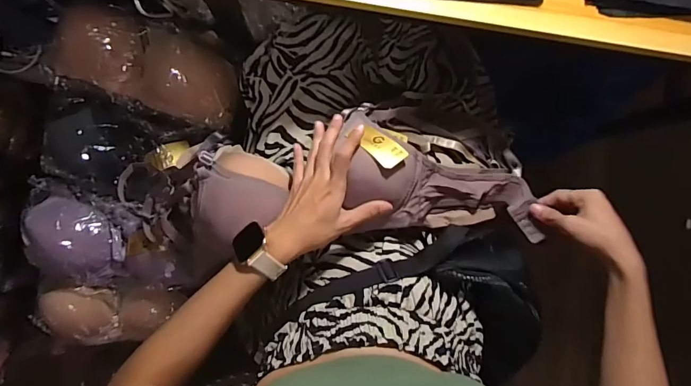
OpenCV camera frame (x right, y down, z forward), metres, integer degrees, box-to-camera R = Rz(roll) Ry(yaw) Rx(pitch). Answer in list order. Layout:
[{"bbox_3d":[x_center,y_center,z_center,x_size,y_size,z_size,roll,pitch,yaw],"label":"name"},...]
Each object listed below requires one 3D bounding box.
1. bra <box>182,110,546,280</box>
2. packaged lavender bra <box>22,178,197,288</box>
[{"bbox_3d":[0.032,-0.022,0.513,0.410,0.122,0.161,-4,90,-14],"label":"bra"},{"bbox_3d":[-0.348,0.070,0.611,0.241,0.077,0.140,7,90,-5],"label":"packaged lavender bra"}]

